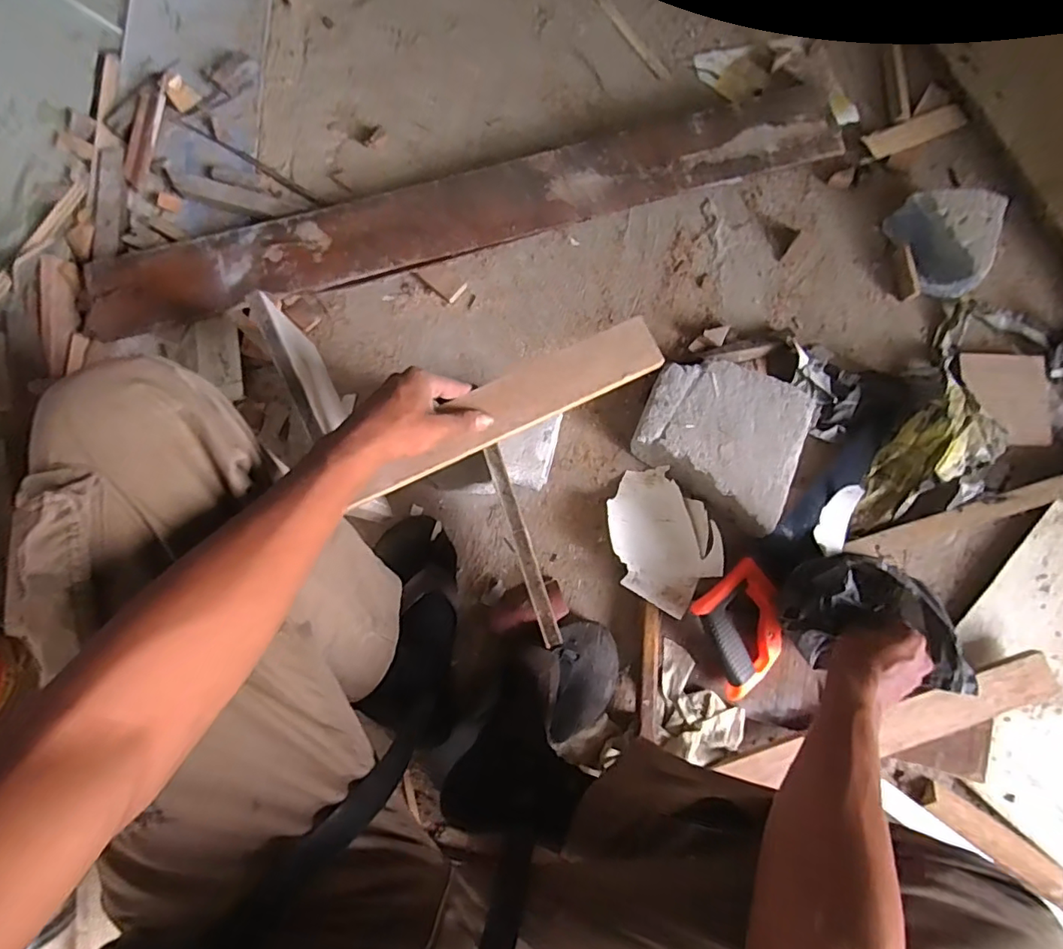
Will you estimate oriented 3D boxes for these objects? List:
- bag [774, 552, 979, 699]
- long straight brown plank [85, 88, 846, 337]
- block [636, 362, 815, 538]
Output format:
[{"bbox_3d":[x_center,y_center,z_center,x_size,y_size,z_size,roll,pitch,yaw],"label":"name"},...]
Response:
[{"bbox_3d":[0.358,0.152,0.589,0.144,0.103,0.123,6,79,1],"label":"bag"},{"bbox_3d":[-0.083,-0.373,0.777,1.089,0.059,0.132,-16,80,-4],"label":"long straight brown plank"},{"bbox_3d":[0.243,-0.047,0.714,0.204,0.061,0.187,26,80,4],"label":"block"}]

